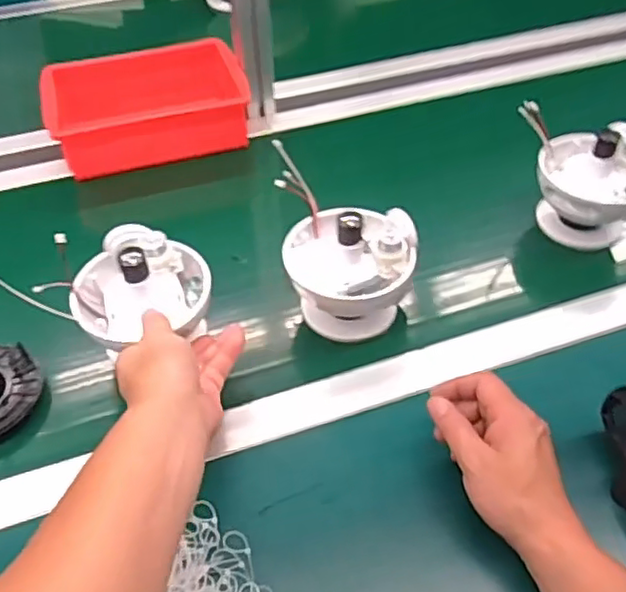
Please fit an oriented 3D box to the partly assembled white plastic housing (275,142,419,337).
[{"bbox_3d":[0.031,-0.037,0.602,0.121,0.134,0.120,0,47,0],"label":"partly assembled white plastic housing"}]

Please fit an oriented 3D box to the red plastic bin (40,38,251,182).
[{"bbox_3d":[-0.211,-0.244,0.821,0.243,0.075,0.162,-13,49,-12],"label":"red plastic bin"}]

